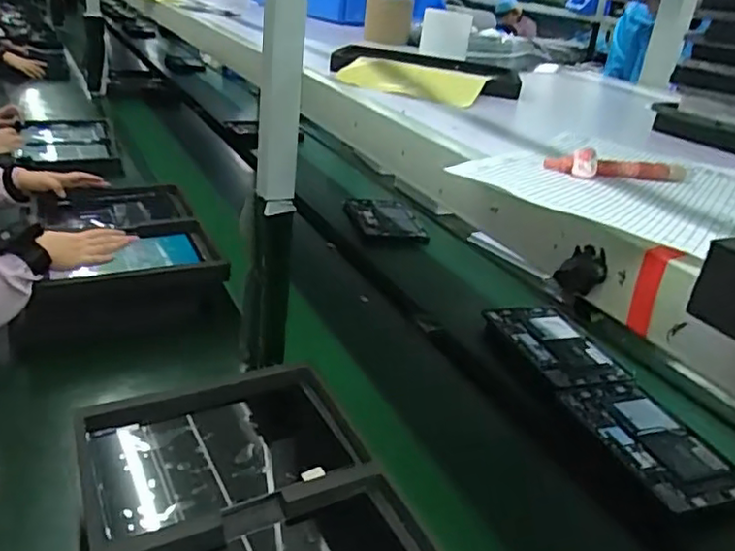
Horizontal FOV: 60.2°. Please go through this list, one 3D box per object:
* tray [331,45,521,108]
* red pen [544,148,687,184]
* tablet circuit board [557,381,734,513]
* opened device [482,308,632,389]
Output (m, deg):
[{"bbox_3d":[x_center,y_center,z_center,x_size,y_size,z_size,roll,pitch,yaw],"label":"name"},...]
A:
[{"bbox_3d":[0.083,-0.276,0.863,0.236,0.028,0.274,10,26,6],"label":"tray"},{"bbox_3d":[0.205,-0.089,0.517,0.121,0.021,0.011,2,26,-11],"label":"red pen"},{"bbox_3d":[0.431,0.246,0.952,0.163,0.013,0.263,-2,27,-19],"label":"tablet circuit board"},{"bbox_3d":[0.349,0.127,1.176,0.167,0.021,0.260,-3,27,-20],"label":"opened device"}]

